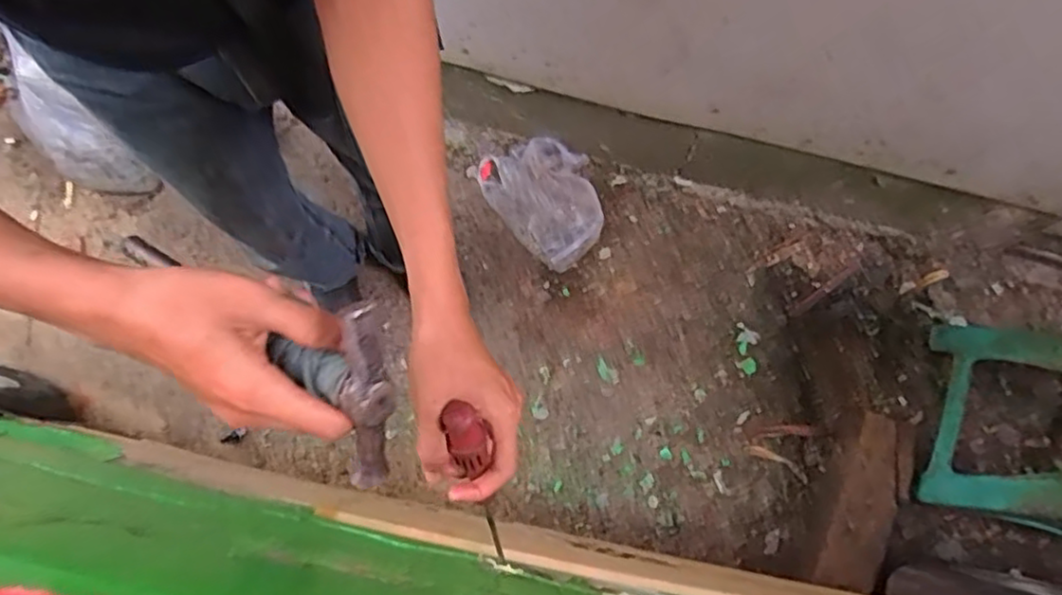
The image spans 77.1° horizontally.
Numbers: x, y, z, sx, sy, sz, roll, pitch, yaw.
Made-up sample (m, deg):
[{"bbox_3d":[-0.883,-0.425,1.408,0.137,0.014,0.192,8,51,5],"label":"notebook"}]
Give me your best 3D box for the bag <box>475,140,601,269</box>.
[{"bbox_3d":[0.032,-0.211,1.350,0.193,0.089,0.272,-41,81,-7],"label":"bag"}]

